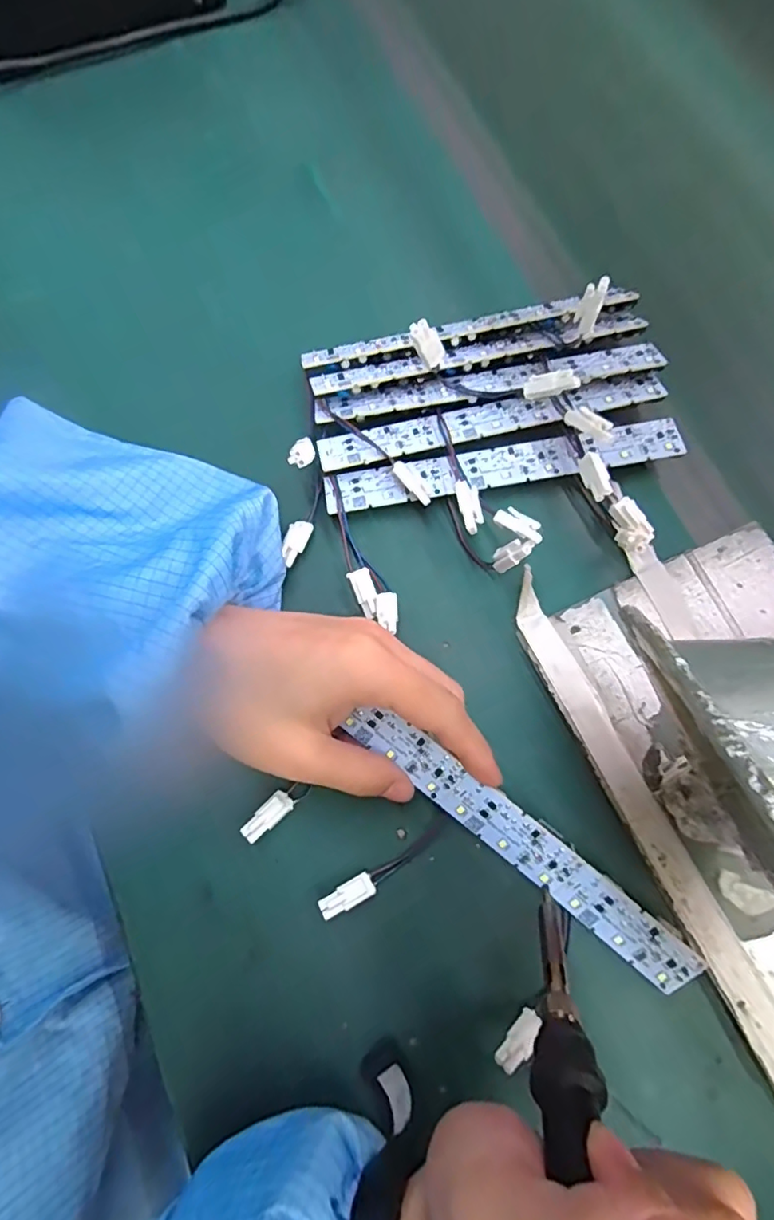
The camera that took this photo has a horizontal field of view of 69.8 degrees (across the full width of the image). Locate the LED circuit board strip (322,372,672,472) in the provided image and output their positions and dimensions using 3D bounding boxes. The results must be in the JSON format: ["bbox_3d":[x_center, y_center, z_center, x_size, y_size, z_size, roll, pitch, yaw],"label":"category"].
[{"bbox_3d":[0.057,-0.104,0.303,0.190,0.004,0.022,-13,75,-1],"label":"LED circuit board strip"}]

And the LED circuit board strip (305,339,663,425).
[{"bbox_3d":[0.056,-0.127,0.307,0.191,0.005,0.020,-9,75,0],"label":"LED circuit board strip"}]

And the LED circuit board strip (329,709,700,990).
[{"bbox_3d":[0.059,0.104,0.247,0.180,0.004,0.024,38,105,4],"label":"LED circuit board strip"}]

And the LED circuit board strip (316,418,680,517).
[{"bbox_3d":[0.062,-0.078,0.299,0.190,0.004,0.023,-10,76,1],"label":"LED circuit board strip"}]

